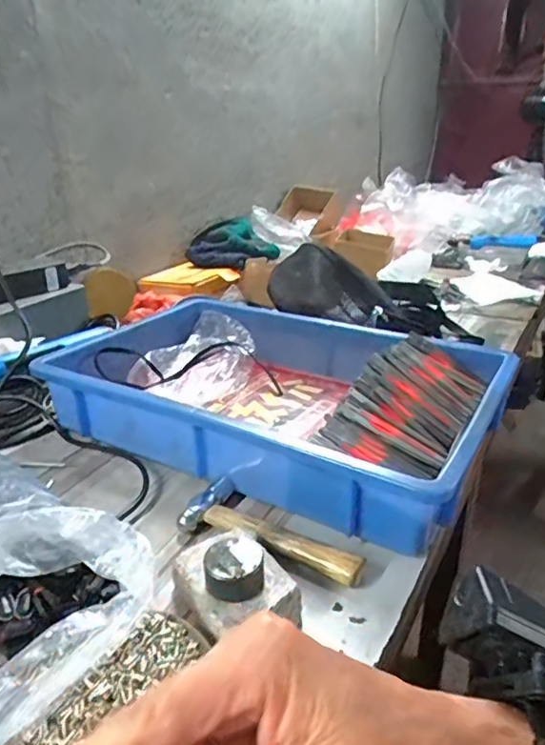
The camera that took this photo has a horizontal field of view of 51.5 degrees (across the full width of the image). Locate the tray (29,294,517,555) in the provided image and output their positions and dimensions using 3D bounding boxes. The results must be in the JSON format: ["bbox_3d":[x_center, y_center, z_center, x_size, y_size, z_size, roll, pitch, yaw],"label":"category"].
[{"bbox_3d":[0.006,0.019,0.605,0.430,0.081,0.296,12,27,28],"label":"tray"}]

